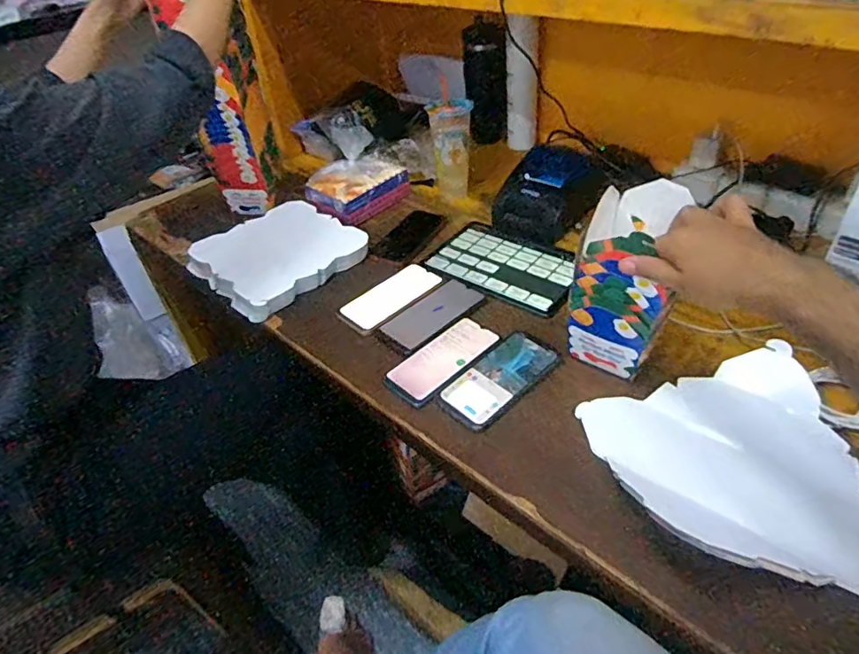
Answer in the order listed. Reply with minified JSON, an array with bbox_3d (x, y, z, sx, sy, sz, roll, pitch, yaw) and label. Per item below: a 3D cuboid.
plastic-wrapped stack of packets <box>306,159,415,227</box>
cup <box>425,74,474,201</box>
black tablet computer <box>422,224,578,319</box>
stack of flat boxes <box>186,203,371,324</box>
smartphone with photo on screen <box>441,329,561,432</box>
[{"bbox_3d":[-0.141,-0.286,1.071,0.154,0.049,0.189,30,52,34],"label":"plastic-wrapped stack of packets"},{"bbox_3d":[0.043,-0.355,1.041,0.082,0.212,0.086,-3,41,4],"label":"cup"},{"bbox_3d":[0.129,-0.108,0.898,0.248,0.009,0.165,25,50,31],"label":"black tablet computer"},{"bbox_3d":[-0.267,-0.135,0.953,0.242,0.035,0.255,30,52,34],"label":"stack of flat boxes"},{"bbox_3d":[0.093,0.065,0.701,0.173,0.008,0.083,-35,49,-29],"label":"smartphone with photo on screen"}]

